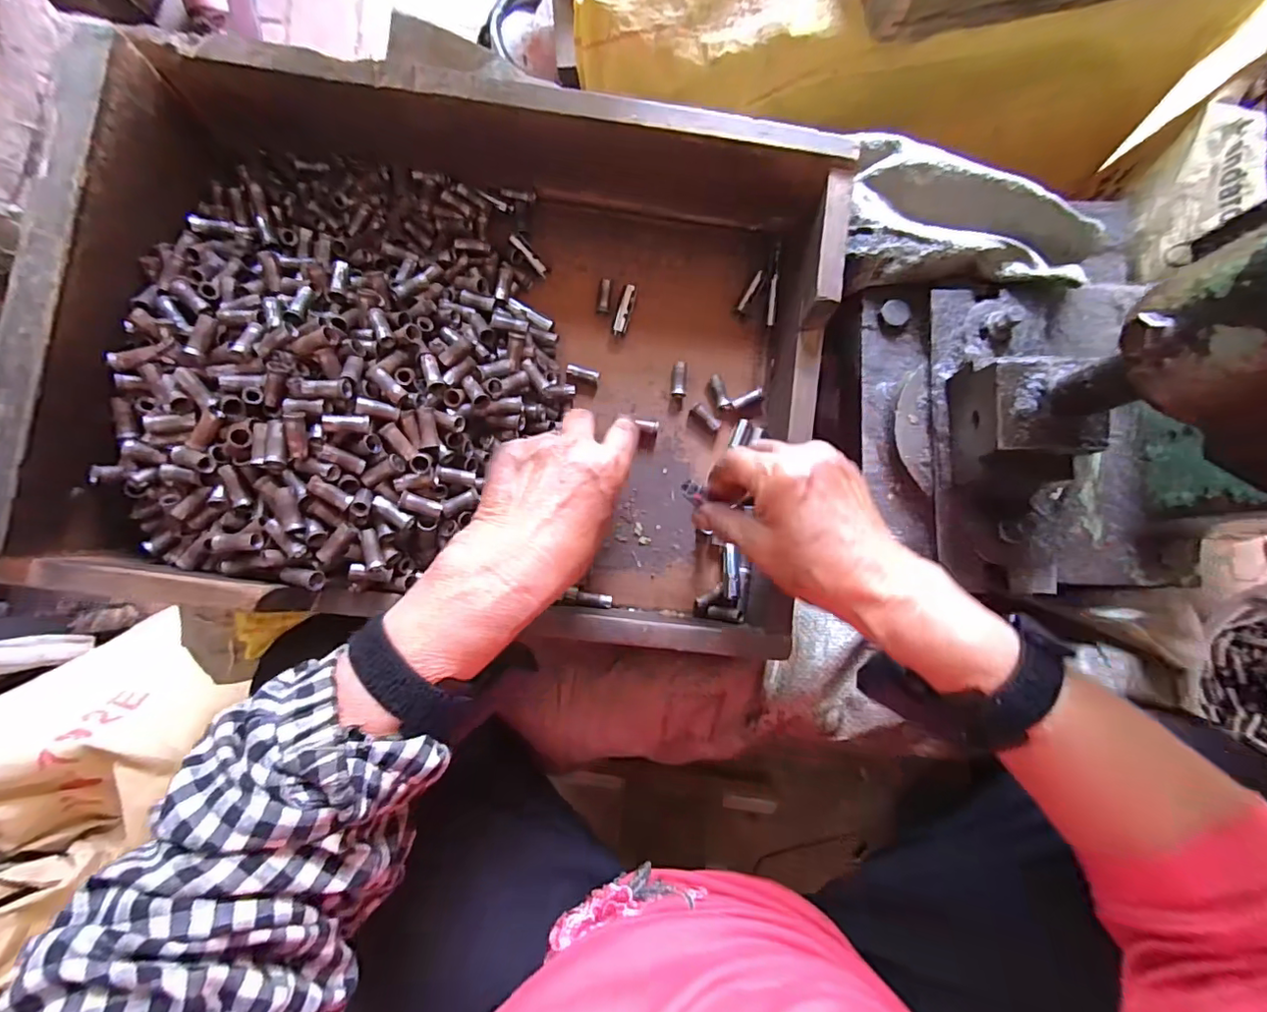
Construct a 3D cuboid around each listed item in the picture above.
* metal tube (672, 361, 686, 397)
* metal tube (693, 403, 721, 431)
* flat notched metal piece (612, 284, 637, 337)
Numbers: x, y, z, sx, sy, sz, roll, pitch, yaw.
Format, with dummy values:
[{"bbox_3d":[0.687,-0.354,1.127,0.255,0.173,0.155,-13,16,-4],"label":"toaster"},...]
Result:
[{"bbox_3d":[0.034,-0.095,0.418,0.011,0.007,0.026,3,85,1],"label":"metal tube"},{"bbox_3d":[0.055,-0.066,0.412,0.025,0.006,0.008,44,87,4],"label":"metal tube"},{"bbox_3d":[-0.007,-0.147,0.415,0.010,0.007,0.037,15,86,2],"label":"flat notched metal piece"}]

